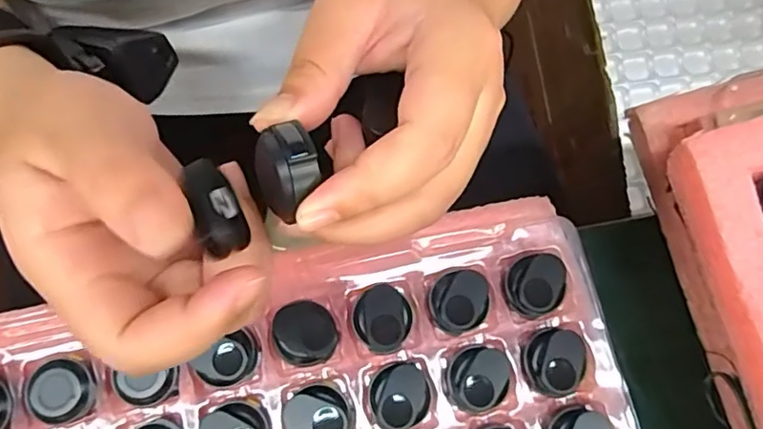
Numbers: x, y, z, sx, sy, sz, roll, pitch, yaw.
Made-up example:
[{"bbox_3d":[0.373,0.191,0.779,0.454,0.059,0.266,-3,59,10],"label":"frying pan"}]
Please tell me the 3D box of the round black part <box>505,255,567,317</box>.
[{"bbox_3d":[0.074,0.033,0.272,0.027,0.014,0.027,0,79,-1],"label":"round black part"}]

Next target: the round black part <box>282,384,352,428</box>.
[{"bbox_3d":[-0.029,0.090,0.255,0.029,0.012,0.027,0,79,-1],"label":"round black part"}]

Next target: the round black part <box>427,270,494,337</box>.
[{"bbox_3d":[0.037,0.041,0.269,0.028,0.014,0.028,0,79,-1],"label":"round black part"}]

